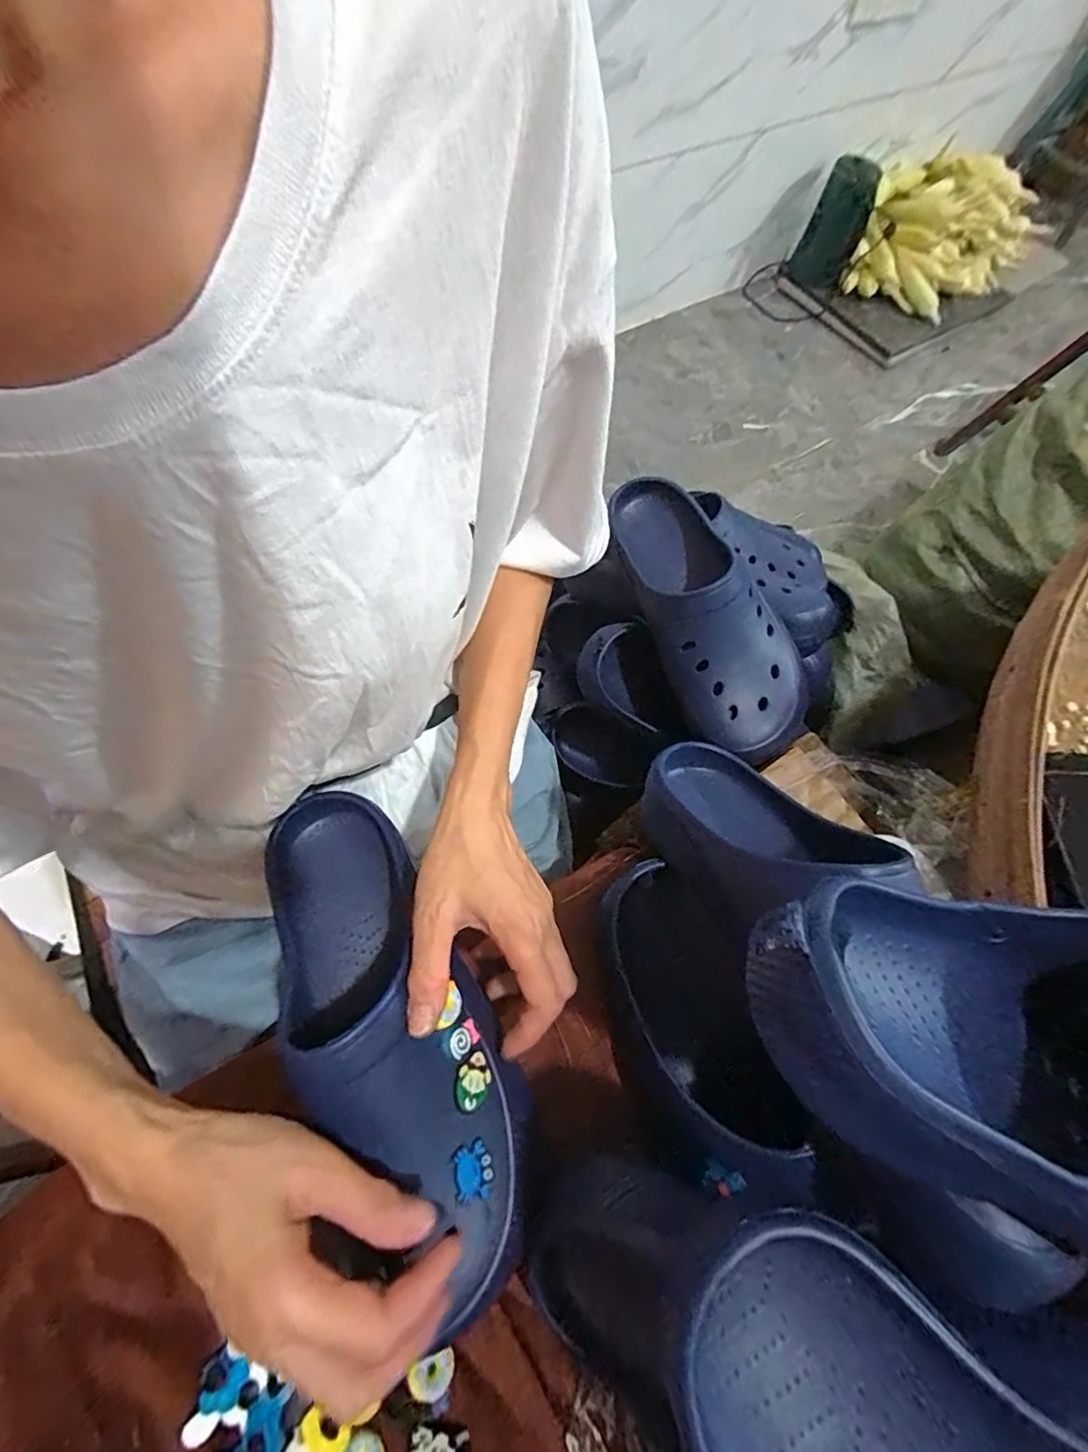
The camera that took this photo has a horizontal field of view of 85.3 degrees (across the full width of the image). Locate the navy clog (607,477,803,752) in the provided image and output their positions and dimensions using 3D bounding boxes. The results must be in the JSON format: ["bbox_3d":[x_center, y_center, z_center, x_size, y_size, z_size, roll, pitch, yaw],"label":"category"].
[{"bbox_3d":[0.129,-0.105,0.487,0.101,0.077,0.260,-22,69,-14],"label":"navy clog"}]

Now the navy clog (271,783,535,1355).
[{"bbox_3d":[-0.094,0.159,0.332,0.102,0.072,0.270,-29,59,-14],"label":"navy clog"}]

